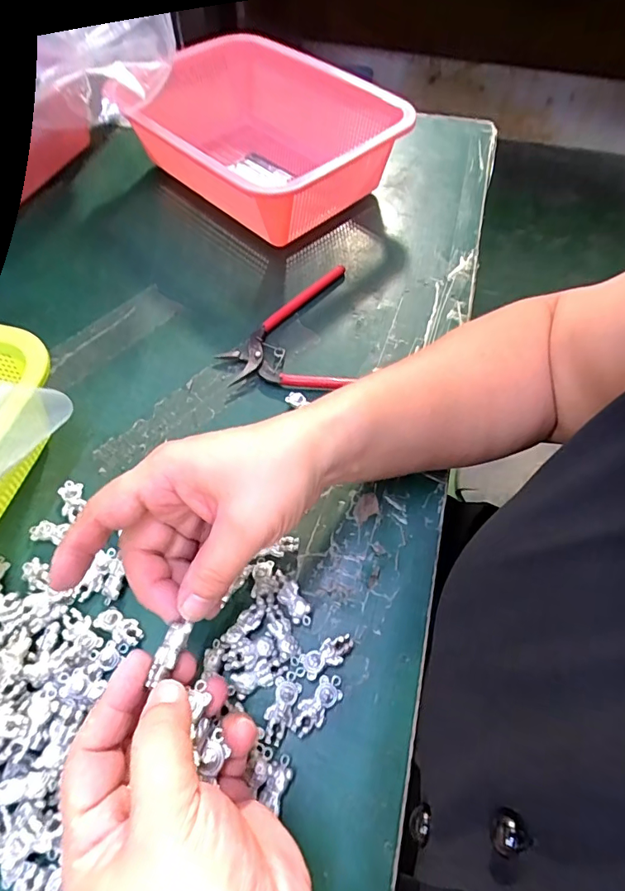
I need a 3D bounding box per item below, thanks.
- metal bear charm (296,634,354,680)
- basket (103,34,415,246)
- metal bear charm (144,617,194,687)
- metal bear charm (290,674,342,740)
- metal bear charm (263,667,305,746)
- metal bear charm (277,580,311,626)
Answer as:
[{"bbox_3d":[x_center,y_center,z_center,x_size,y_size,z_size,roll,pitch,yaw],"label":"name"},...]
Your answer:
[{"bbox_3d":[0.007,0.115,0.263,0.033,0.007,0.014,-25,61,-14],"label":"metal bear charm"},{"bbox_3d":[-0.061,-0.306,0.484,0.193,0.082,0.269,-40,66,-20],"label":"basket"},{"bbox_3d":[-0.063,0.091,0.214,0.011,0.004,0.029,15,49,10],"label":"metal bear charm"},{"bbox_3d":[0.003,0.135,0.250,0.014,0.006,0.033,36,66,20],"label":"metal bear charm"},{"bbox_3d":[-0.015,0.134,0.250,0.014,0.004,0.036,15,60,10],"label":"metal bear charm"},{"bbox_3d":[-0.010,0.091,0.277,0.013,0.010,0.026,-29,62,-15],"label":"metal bear charm"}]

